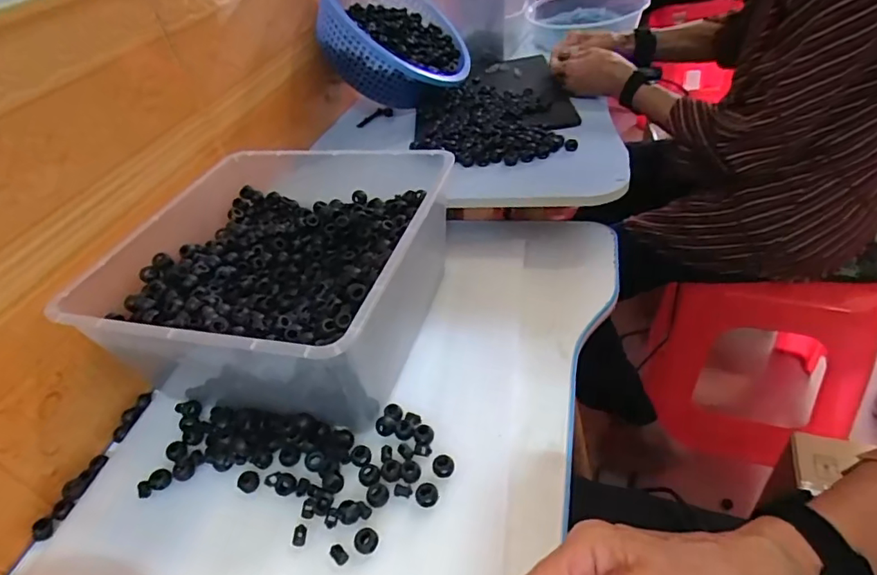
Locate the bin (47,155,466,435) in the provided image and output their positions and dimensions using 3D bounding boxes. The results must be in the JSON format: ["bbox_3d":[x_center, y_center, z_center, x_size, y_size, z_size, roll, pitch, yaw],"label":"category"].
[{"bbox_3d":[-0.160,-0.021,0.530,0.305,0.143,0.316,5,43,11],"label":"bin"}]

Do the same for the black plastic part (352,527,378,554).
[{"bbox_3d":[-0.054,0.190,0.383,0.018,0.005,0.018,-7,40,6],"label":"black plastic part"}]

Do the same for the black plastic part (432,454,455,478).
[{"bbox_3d":[0.004,0.146,0.418,0.017,0.006,0.018,-7,40,6],"label":"black plastic part"}]

